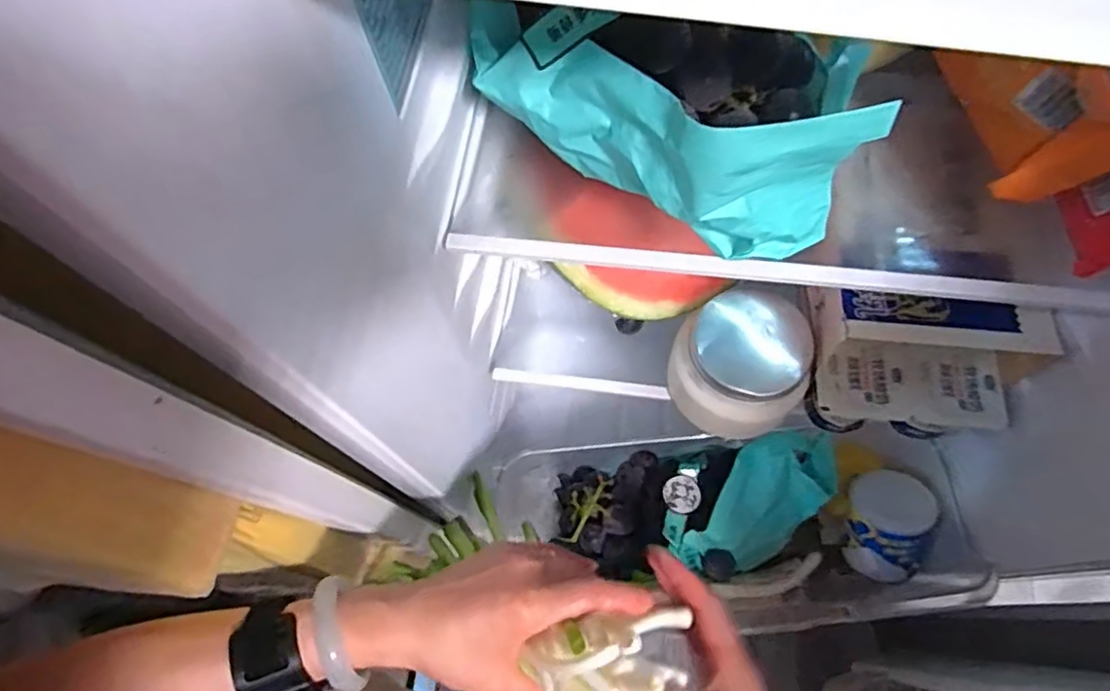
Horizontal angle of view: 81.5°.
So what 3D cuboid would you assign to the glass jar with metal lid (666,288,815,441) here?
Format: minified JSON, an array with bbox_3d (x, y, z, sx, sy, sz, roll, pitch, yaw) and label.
[{"bbox_3d":[0.134,0.013,0.472,0.094,0.067,0.096,-1,69,2],"label":"glass jar with metal lid"}]

